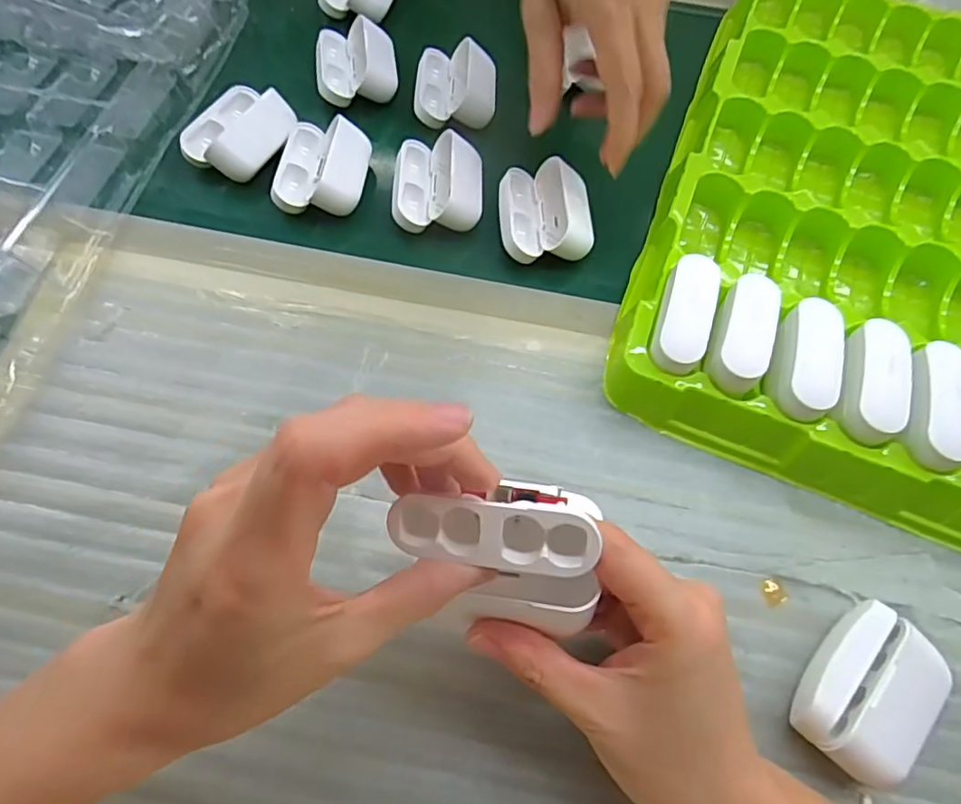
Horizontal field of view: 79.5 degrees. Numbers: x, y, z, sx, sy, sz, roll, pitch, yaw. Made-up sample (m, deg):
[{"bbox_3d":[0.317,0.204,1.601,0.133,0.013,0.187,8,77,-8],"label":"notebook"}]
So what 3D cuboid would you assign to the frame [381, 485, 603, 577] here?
[{"bbox_3d":[0.003,0.038,0.177,0.060,0.019,0.026,5,64,3],"label":"frame"}]

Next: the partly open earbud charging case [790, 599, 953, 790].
[{"bbox_3d":[0.158,0.119,0.235,0.063,0.023,0.045,-41,73,-19],"label":"partly open earbud charging case"}]

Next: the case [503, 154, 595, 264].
[{"bbox_3d":[0.040,-0.116,0.345,0.053,0.028,0.066,2,65,-2],"label":"case"}]

